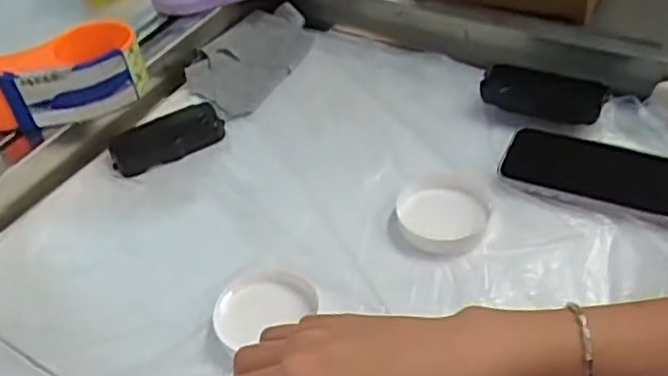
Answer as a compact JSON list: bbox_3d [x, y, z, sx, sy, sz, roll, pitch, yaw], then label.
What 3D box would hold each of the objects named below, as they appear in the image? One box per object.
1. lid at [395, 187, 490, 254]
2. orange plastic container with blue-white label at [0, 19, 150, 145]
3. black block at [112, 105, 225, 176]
[{"bbox_3d":[0.088,0.022,0.582,0.073,0.018,0.073,-4,44,3],"label":"lid"},{"bbox_3d":[-0.258,-0.102,0.667,0.158,0.071,0.070,-18,44,-10],"label":"orange plastic container with blue-white label"},{"bbox_3d":[-0.163,-0.051,0.687,0.107,0.018,0.047,-27,47,-20],"label":"black block"}]

